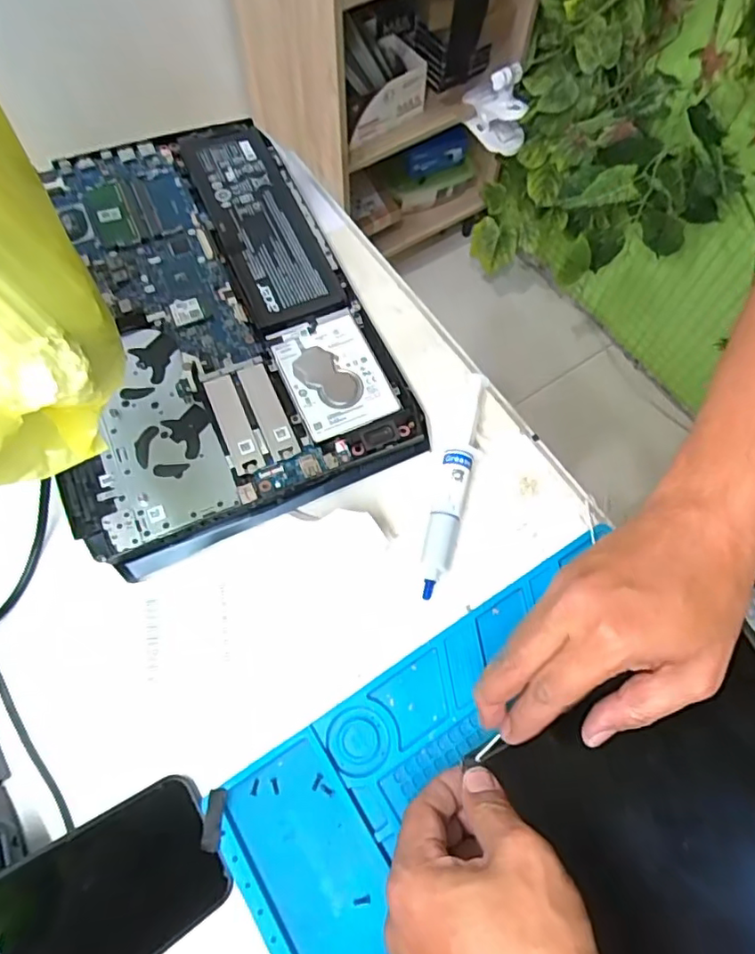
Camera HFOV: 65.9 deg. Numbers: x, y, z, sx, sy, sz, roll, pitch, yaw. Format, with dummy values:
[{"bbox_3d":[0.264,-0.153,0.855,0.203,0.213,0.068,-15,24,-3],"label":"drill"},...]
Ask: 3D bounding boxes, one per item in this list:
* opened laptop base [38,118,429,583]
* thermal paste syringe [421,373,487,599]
[{"bbox_3d":[-0.149,-0.135,0.461,0.241,0.019,0.370,-23,69,-9],"label":"opened laptop base"},{"bbox_3d":[0.057,0.001,0.416,0.024,0.016,0.167,13,68,6],"label":"thermal paste syringe"}]

